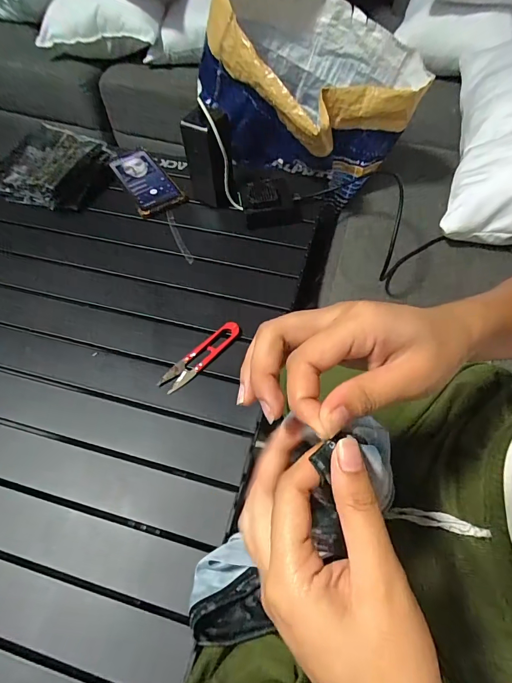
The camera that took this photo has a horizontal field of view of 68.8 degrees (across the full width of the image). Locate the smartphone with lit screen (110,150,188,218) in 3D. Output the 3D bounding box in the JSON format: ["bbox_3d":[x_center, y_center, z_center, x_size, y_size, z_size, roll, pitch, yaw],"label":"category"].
[{"bbox_3d":[-0.188,-0.272,0.636,0.073,0.015,0.164,-29,63,-15],"label":"smartphone with lit screen"}]

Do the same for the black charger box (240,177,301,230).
[{"bbox_3d":[0.022,-0.218,0.581,0.090,0.044,0.076,-13,60,-6],"label":"black charger box"}]

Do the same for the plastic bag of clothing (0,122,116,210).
[{"bbox_3d":[-0.333,-0.287,0.622,0.144,0.060,0.145,17,61,11],"label":"plastic bag of clothing"}]

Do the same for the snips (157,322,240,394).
[{"bbox_3d":[-0.068,0.017,0.463,0.117,0.009,0.027,-40,66,-20],"label":"snips"}]

